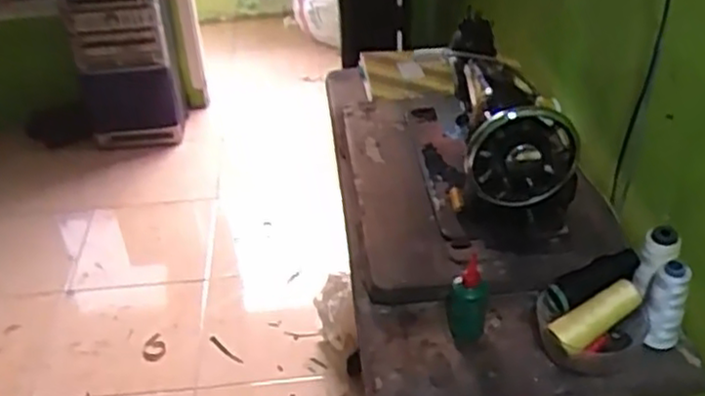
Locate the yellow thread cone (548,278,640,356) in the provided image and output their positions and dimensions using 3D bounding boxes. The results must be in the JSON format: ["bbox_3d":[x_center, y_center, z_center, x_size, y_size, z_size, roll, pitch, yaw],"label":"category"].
[{"bbox_3d":[0.283,0.137,0.848,0.114,0.034,0.034,-31,39,-8],"label":"yellow thread cone"}]

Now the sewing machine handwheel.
[{"bbox_3d":[0.210,-0.051,0.911,0.129,0.140,0.029,2,36,7],"label":"sewing machine handwheel"}]

